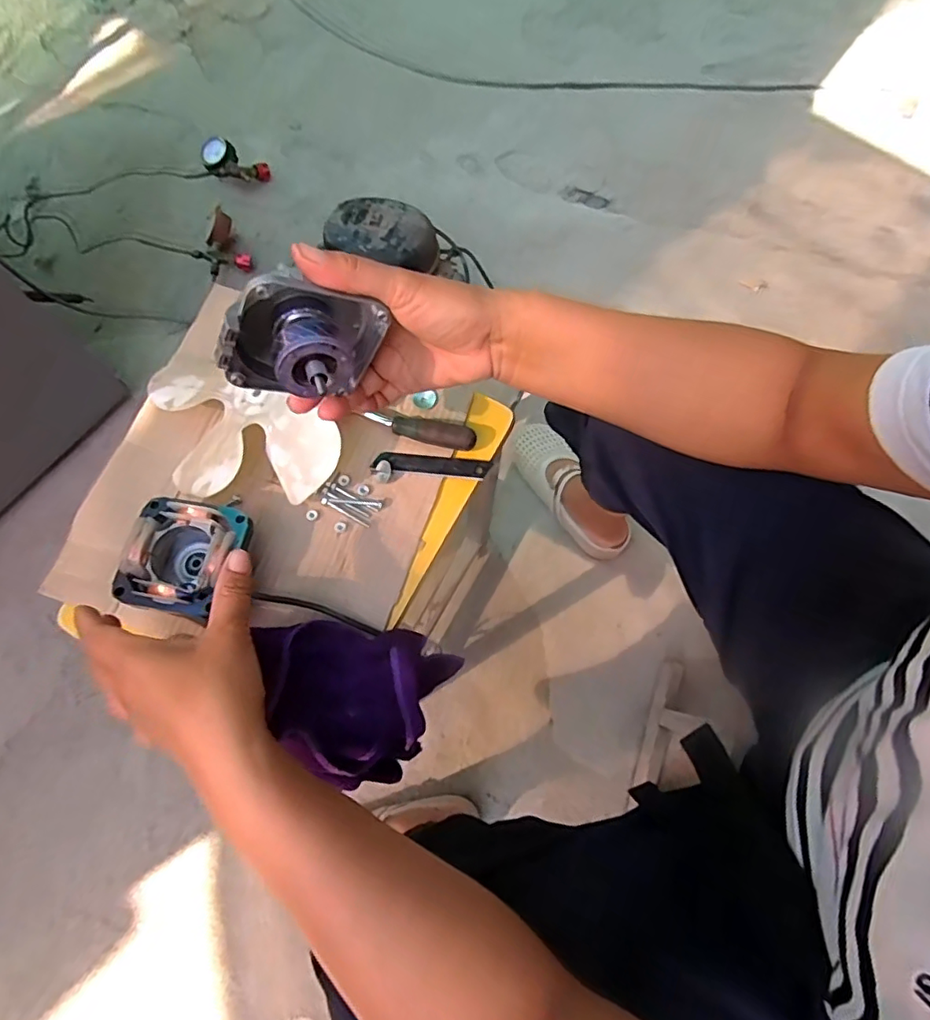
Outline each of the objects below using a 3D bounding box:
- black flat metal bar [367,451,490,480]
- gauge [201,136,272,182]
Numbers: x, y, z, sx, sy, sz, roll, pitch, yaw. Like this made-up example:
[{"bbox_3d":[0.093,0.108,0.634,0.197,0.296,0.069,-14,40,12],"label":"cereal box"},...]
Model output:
[{"bbox_3d":[-0.028,-0.038,0.471,0.098,0.006,0.018,5,75,1],"label":"black flat metal bar"},{"bbox_3d":[-0.454,-0.676,1.092,0.133,0.039,0.084,19,75,-14],"label":"gauge"}]

